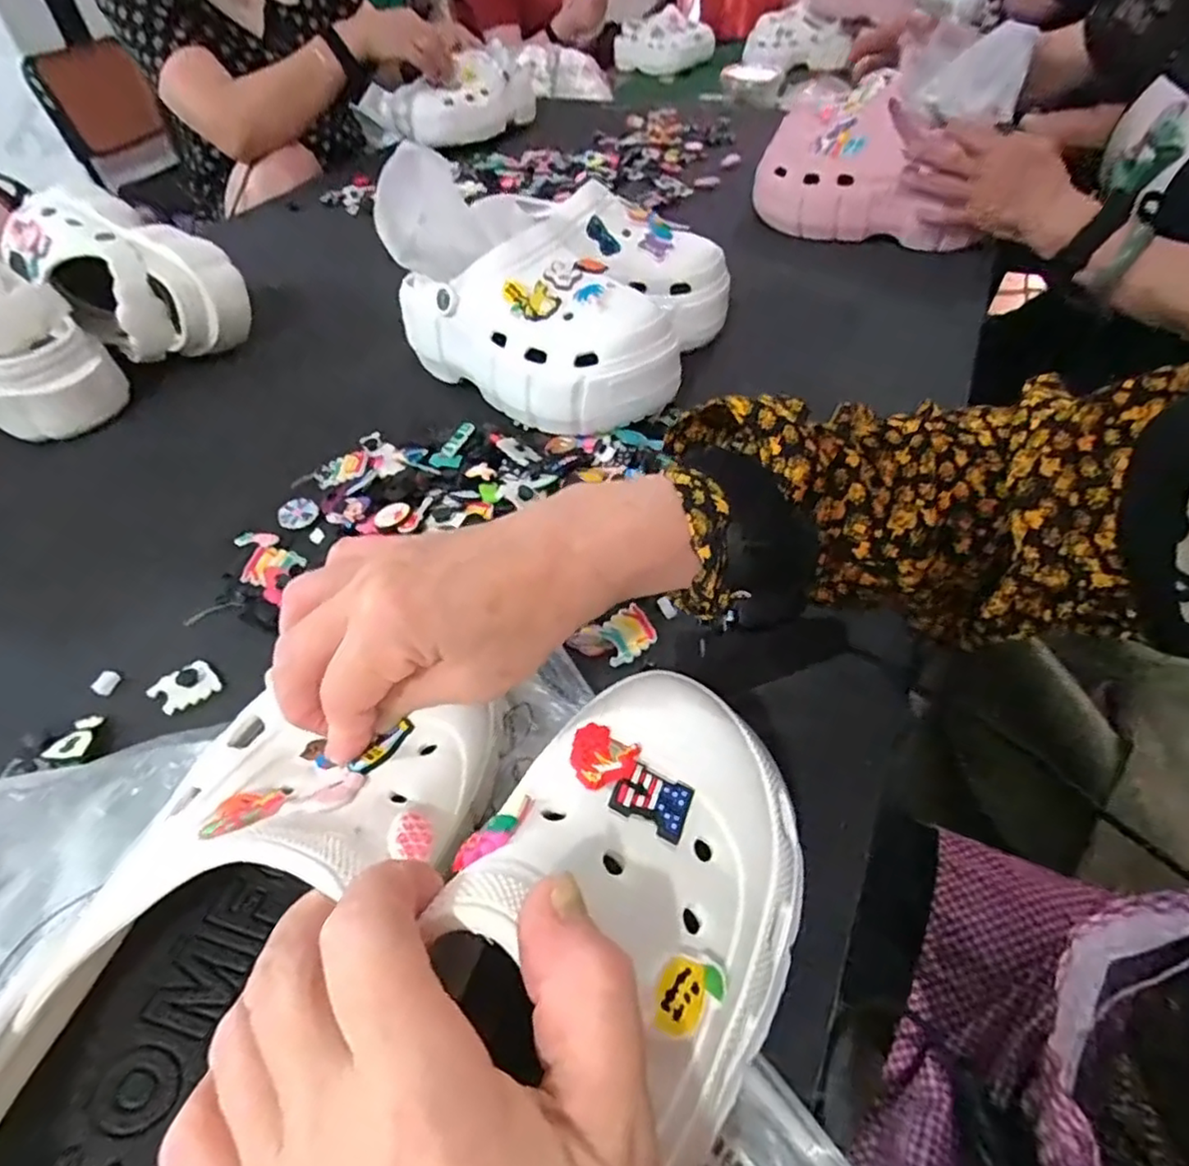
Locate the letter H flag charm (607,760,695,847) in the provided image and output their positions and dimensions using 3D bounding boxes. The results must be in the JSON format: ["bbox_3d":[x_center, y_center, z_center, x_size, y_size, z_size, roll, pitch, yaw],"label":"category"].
[{"bbox_3d":[0.020,0.071,0.218,0.025,0.004,0.022,27,47,3],"label":"letter H flag charm"}]

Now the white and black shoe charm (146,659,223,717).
[{"bbox_3d":[-0.226,0.056,0.361,0.032,0.007,0.029,-37,55,-27],"label":"white and black shoe charm"}]

